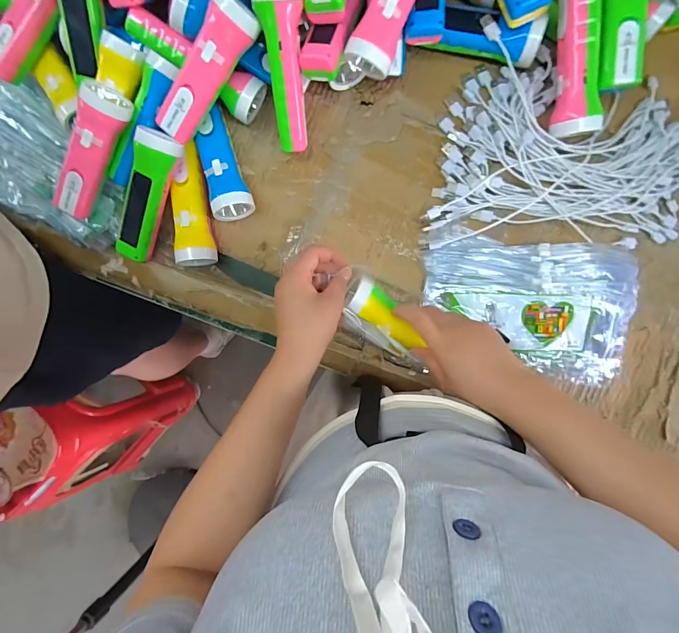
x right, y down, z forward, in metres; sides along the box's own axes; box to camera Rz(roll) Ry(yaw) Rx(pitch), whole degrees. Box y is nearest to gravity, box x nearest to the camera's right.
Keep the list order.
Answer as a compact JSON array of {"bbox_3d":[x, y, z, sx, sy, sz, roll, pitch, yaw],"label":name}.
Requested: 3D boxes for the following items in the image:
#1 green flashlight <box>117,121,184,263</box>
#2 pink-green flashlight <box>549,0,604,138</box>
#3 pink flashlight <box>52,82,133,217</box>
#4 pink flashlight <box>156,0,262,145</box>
[{"bbox_3d":[-0.242,-0.147,0.464,0.045,0.043,0.161,27,110,2],"label":"green flashlight"},{"bbox_3d":[0.260,-0.282,0.405,0.047,0.047,0.156,-7,96,6],"label":"pink-green flashlight"},{"bbox_3d":[-0.304,-0.194,0.455,0.046,0.053,0.162,37,114,0],"label":"pink flashlight"},{"bbox_3d":[-0.150,-0.269,0.413,0.044,0.043,0.157,48,119,-1],"label":"pink flashlight"}]

